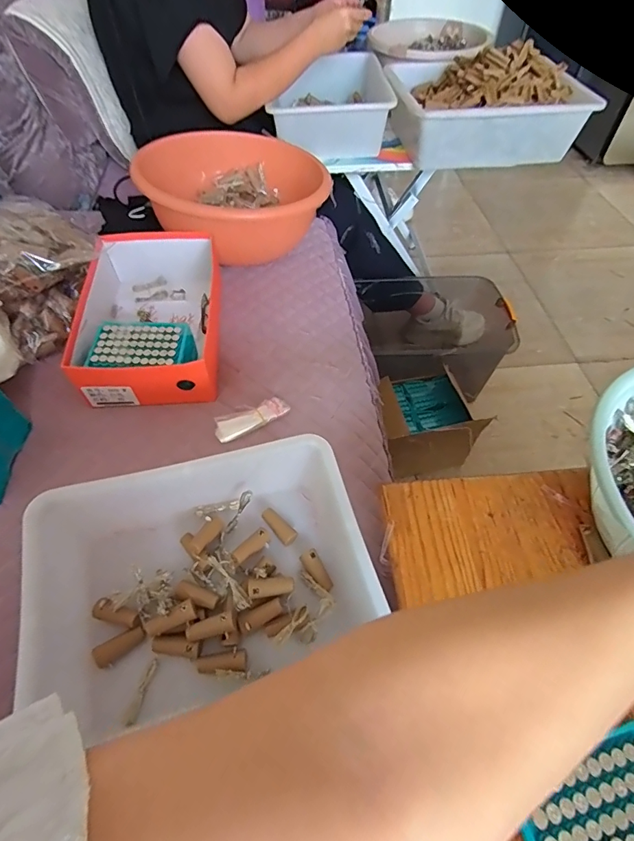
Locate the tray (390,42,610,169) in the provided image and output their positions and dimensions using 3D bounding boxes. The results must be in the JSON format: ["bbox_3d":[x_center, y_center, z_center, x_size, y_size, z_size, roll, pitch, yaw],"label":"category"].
[{"bbox_3d":[0.375,-0.737,0.999,0.403,0.179,0.314,-7,54,-6],"label":"tray"}]

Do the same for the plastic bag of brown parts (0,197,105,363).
[{"bbox_3d":[-0.500,-0.255,0.704,0.237,0.146,0.227,22,57,15],"label":"plastic bag of brown parts"}]

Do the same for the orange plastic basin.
[{"bbox_3d":[-0.161,-0.432,0.856,0.326,0.152,0.302,0,54,-1],"label":"orange plastic basin"}]

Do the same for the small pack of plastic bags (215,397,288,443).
[{"bbox_3d":[-0.097,-0.004,0.642,0.112,0.020,0.035,-26,59,-19],"label":"small pack of plastic bags"}]

